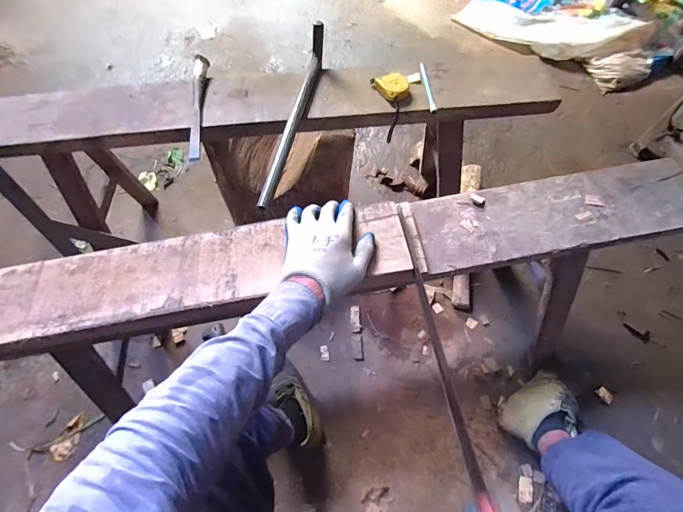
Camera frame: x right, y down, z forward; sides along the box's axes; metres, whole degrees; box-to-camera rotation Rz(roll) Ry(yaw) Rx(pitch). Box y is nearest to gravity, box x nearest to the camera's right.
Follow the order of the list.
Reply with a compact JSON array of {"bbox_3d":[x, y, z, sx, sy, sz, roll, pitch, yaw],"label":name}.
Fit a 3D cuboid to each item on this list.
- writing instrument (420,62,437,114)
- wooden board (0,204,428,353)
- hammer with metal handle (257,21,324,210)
[{"bbox_3d":[0.169,-0.331,0.706,0.012,0.014,0.134,-4,61,2],"label":"writing instrument"},{"bbox_3d":[-0.214,0.027,0.513,0.652,0.024,0.122,-10,61,-1],"label":"wooden board"},{"bbox_3d":[-0.086,-0.267,0.651,0.022,0.064,0.414,8,62,9],"label":"hammer with metal handle"}]

